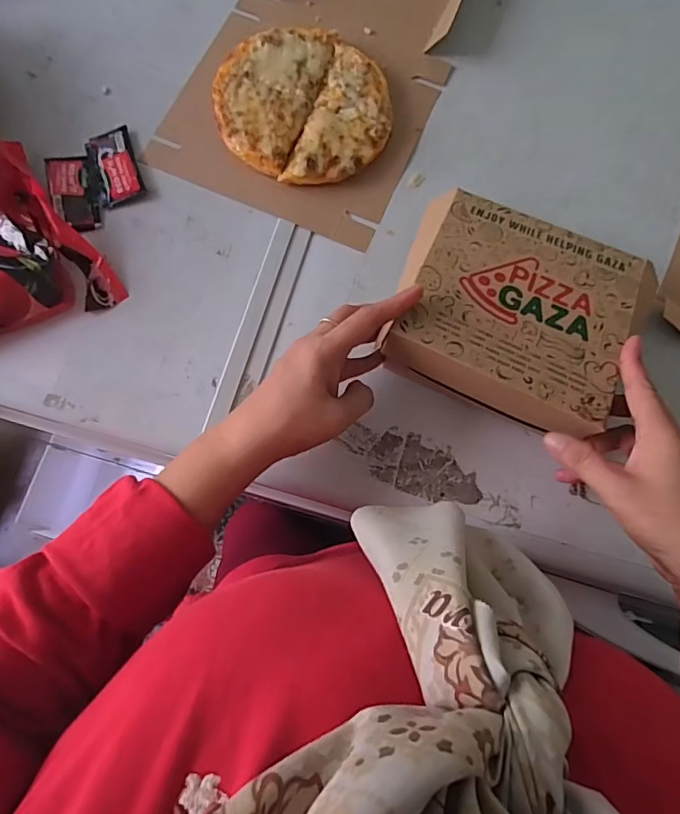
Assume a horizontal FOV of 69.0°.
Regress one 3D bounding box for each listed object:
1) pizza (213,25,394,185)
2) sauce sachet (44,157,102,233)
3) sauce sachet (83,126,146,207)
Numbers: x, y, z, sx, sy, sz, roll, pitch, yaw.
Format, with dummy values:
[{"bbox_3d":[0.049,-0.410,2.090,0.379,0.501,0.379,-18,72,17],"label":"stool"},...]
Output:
[{"bbox_3d":[-0.031,-0.258,0.426,0.142,0.023,0.142,0,76,-1],"label":"pizza"},{"bbox_3d":[-0.220,-0.176,0.406,0.030,0.009,0.075,-19,77,-6],"label":"sauce sachet"},{"bbox_3d":[-0.188,-0.202,0.416,0.037,0.006,0.070,-19,77,-6],"label":"sauce sachet"}]

